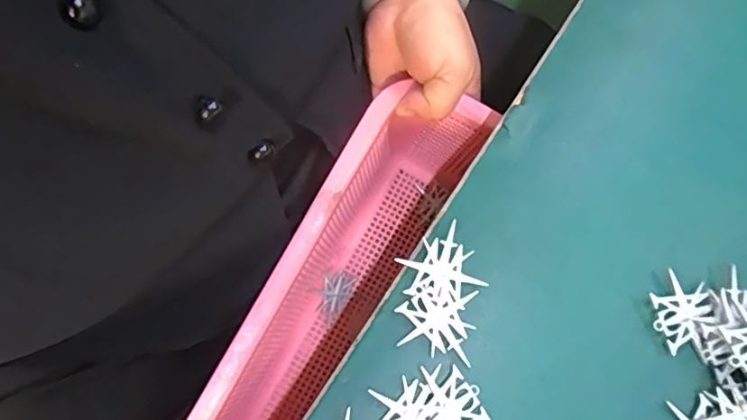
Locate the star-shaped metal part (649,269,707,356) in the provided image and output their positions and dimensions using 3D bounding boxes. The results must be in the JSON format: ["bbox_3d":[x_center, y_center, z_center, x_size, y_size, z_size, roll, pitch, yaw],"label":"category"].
[{"bbox_3d":[0.138,0.046,0.256,0.023,0.008,0.031,39,79,10],"label":"star-shaped metal part"}]

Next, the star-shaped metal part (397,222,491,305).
[{"bbox_3d":[0.031,0.028,0.257,0.034,0.006,0.030,-31,77,-7],"label":"star-shaped metal part"}]

